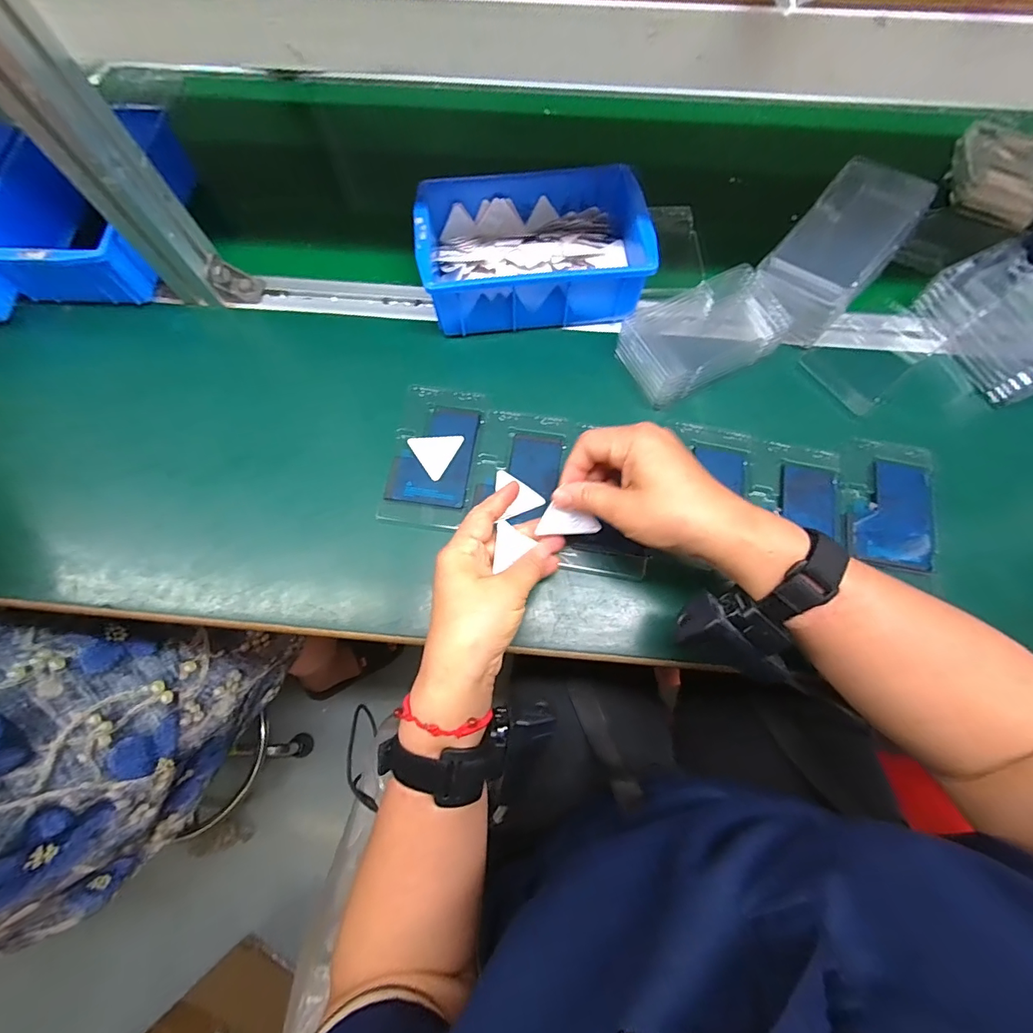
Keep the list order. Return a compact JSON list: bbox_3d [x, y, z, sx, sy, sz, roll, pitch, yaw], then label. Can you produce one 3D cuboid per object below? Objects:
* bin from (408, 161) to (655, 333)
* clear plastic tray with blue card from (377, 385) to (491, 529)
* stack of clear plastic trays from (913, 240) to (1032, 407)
[{"bbox_3d":[0.013,-0.249,0.433,0.197,0.061,0.137,-7,71,-3],"label":"bin"},{"bbox_3d":[-0.068,-0.053,0.400,0.075,0.008,0.124,9,71,3],"label":"clear plastic tray with blue card"},{"bbox_3d":[0.446,-0.173,0.429,0.097,0.060,0.132,-26,73,-9],"label":"stack of clear plastic trays"}]

